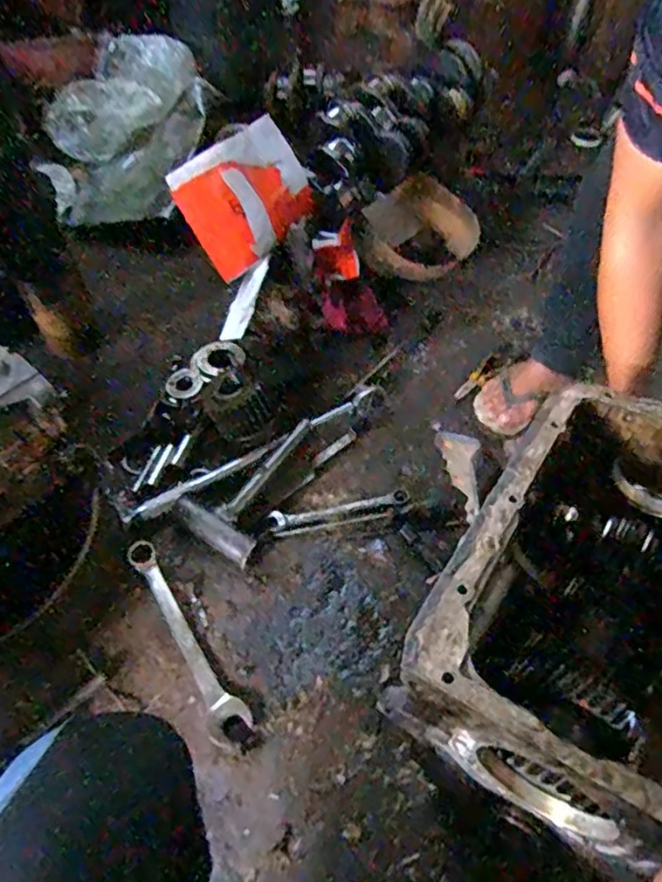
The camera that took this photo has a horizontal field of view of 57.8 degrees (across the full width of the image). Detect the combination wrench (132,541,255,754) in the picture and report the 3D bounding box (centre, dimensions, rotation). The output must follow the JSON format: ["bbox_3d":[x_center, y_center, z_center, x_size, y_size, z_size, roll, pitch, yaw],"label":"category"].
[{"bbox_3d":[-0.194,0.257,0.795,0.049,0.014,0.312,-27,58,-19],"label":"combination wrench"}]

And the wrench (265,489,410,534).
[{"bbox_3d":[0.011,0.103,0.906,0.215,0.011,0.030,-10,54,-8],"label":"wrench"}]

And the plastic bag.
[{"bbox_3d":[-0.467,-0.718,1.408,0.380,0.193,0.536,-10,54,-8],"label":"plastic bag"}]

